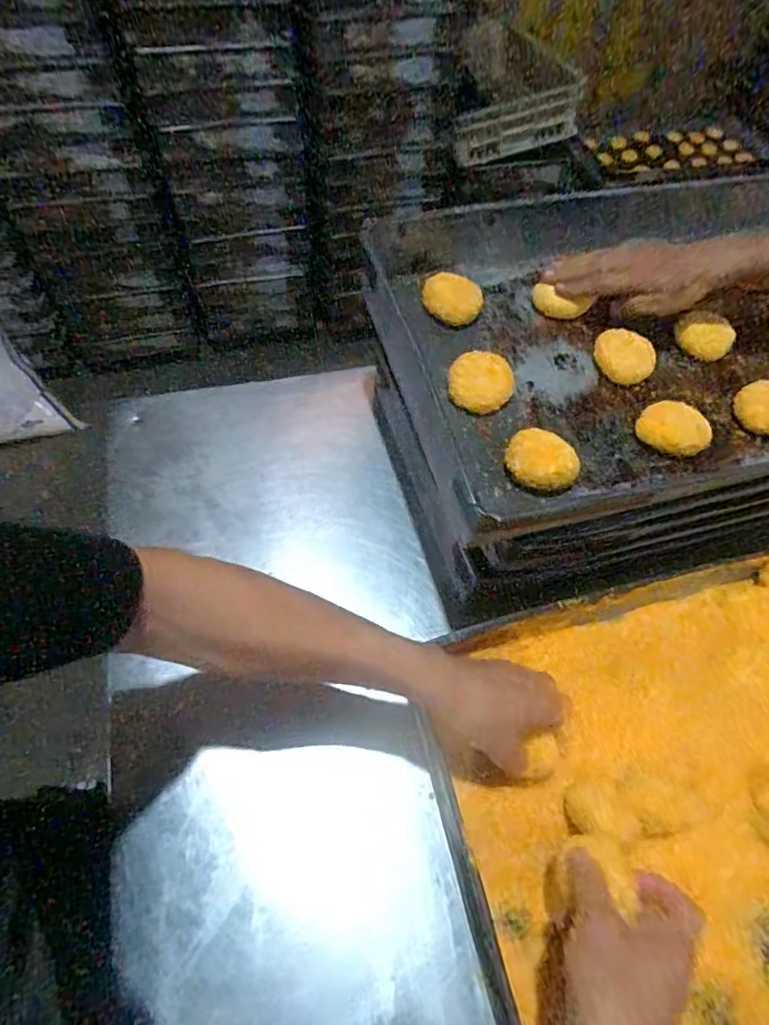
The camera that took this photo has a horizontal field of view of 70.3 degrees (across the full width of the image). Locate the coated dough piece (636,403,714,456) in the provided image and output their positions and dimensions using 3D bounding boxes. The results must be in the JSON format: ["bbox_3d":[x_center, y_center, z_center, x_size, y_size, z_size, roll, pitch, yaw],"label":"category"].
[{"bbox_3d":[0.277,-0.081,0.518,0.061,0.018,0.055,38,65,18],"label":"coated dough piece"}]

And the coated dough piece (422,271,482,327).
[{"bbox_3d":[0.074,-0.229,0.590,0.059,0.034,0.041,29,62,13],"label":"coated dough piece"}]

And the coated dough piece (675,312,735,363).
[{"bbox_3d":[0.349,-0.192,0.594,0.057,0.030,0.049,37,65,18],"label":"coated dough piece"}]

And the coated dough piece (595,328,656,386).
[{"bbox_3d":[0.249,-0.162,0.568,0.061,0.023,0.050,28,62,13],"label":"coated dough piece"}]

